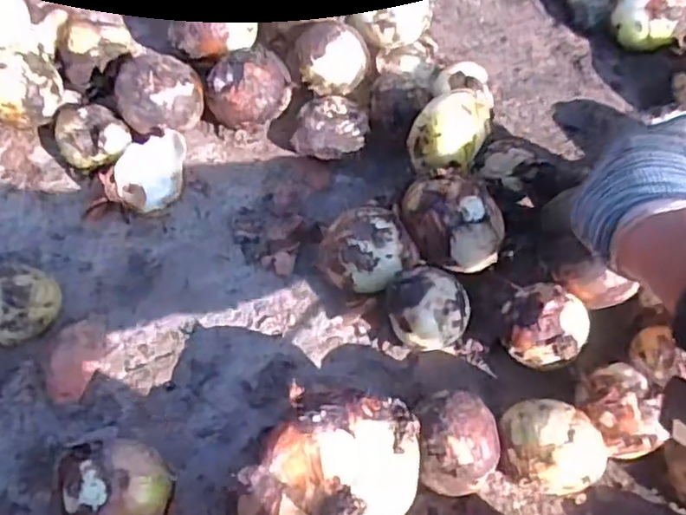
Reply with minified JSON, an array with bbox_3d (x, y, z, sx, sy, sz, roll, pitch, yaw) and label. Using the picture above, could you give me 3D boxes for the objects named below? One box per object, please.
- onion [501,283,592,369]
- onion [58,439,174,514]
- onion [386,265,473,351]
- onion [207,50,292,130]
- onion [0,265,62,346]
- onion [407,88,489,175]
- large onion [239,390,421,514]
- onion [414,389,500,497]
[{"bbox_3d":[0.139,0.052,0.449,0.055,0.058,0.054,1,61,-1],"label":"onion"},{"bbox_3d":[-0.134,0.145,0.391,0.059,0.046,0.054,1,61,-1],"label":"onion"},{"bbox_3d":[0.059,0.041,0.453,0.056,0.057,0.052,1,61,-1],"label":"onion"},{"bbox_3d":[-0.080,-0.137,0.547,0.065,0.062,0.055,-13,62,-9],"label":"onion"},{"bbox_3d":[-0.237,0.033,0.456,0.058,0.048,0.057,1,61,-1],"label":"onion"},{"bbox_3d":[0.085,-0.101,0.500,0.055,0.043,0.066,26,63,12],"label":"onion"},{"bbox_3d":[-0.007,0.136,0.390,0.115,0.075,0.083,-25,64,-15],"label":"large onion"},{"bbox_3d":[0.071,0.120,0.409,0.047,0.062,0.057,-6,61,-5],"label":"onion"}]

